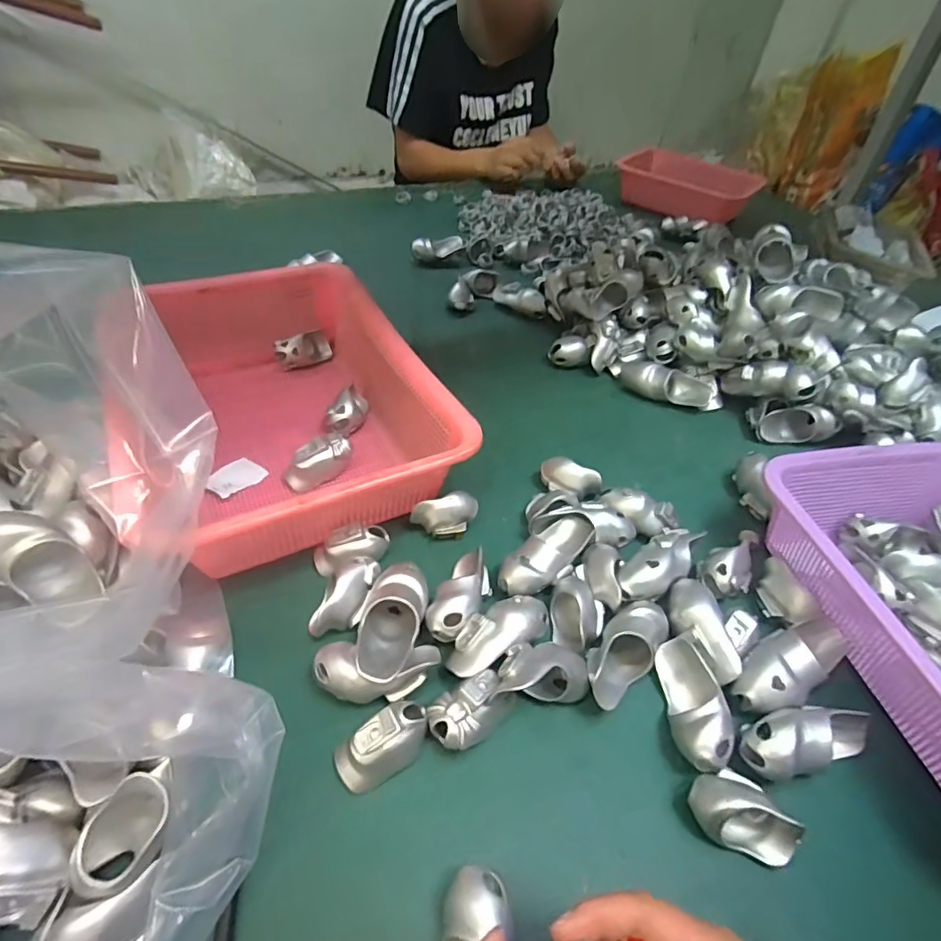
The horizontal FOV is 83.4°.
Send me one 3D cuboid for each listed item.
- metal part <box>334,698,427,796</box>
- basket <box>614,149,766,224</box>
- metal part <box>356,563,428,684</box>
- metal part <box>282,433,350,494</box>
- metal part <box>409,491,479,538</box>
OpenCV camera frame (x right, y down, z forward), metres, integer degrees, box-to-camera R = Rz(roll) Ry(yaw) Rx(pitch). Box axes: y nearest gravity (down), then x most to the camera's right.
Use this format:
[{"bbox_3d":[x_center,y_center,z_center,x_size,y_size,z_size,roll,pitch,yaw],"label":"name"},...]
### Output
[{"bbox_3d":[-0.051,0.163,0.316,0.057,0.031,0.029,-25,54,-27],"label":"metal part"},{"bbox_3d":[0.429,-0.575,1.059,0.275,0.070,0.167,30,50,21],"label":"basket"},{"bbox_3d":[-0.055,0.107,0.366,0.039,0.035,0.089,10,46,3],"label":"metal part"},{"bbox_3d":[-0.138,-0.008,0.481,0.060,0.032,0.026,-24,53,-26],"label":"metal part"},{"bbox_3d":[-0.022,0.039,0.451,0.056,0.030,0.027,-4,47,-11],"label":"metal part"}]

